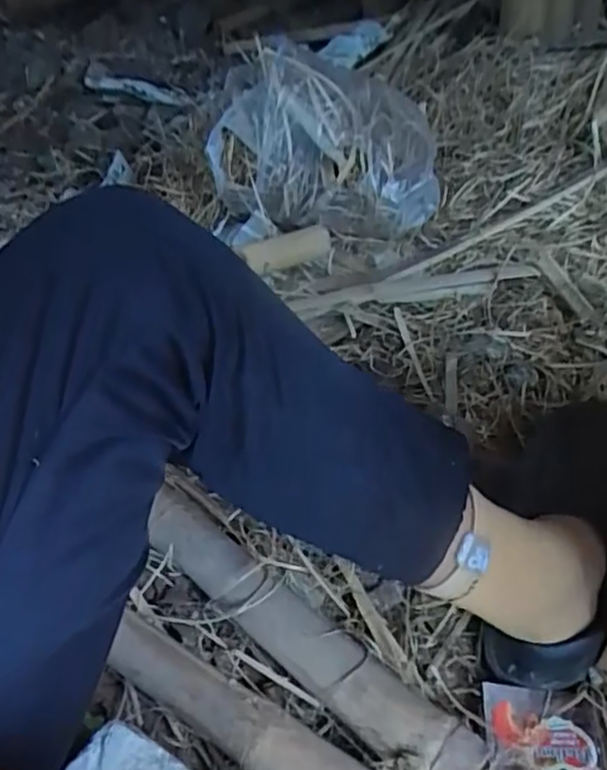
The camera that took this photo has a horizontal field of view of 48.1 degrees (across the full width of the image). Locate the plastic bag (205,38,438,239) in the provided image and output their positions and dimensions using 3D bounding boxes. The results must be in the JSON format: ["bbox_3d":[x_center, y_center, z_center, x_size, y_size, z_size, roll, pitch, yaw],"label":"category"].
[{"bbox_3d":[0.032,-0.325,0.927,0.288,0.258,0.147,1,44,7],"label":"plastic bag"}]

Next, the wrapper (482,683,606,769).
[{"bbox_3d":[0.182,0.264,0.519,0.083,0.011,0.063,3,44,9],"label":"wrapper"}]

